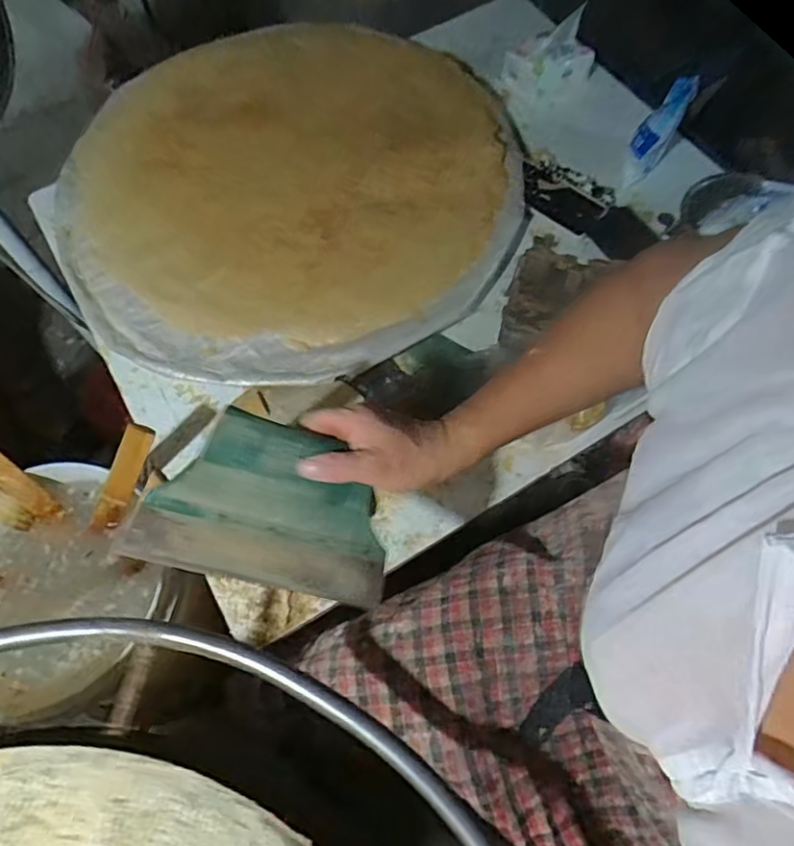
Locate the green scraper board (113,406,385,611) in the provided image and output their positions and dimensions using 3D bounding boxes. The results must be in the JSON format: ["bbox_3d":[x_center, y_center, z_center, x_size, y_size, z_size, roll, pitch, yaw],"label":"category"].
[{"bbox_3d":[-0.091,0.065,0.453,0.192,0.006,0.123,18,92,-16],"label":"green scraper board"}]

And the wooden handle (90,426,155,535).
[{"bbox_3d":[-0.328,0.069,0.701,0.033,0.184,0.010,24,31,-20],"label":"wooden handle"}]

